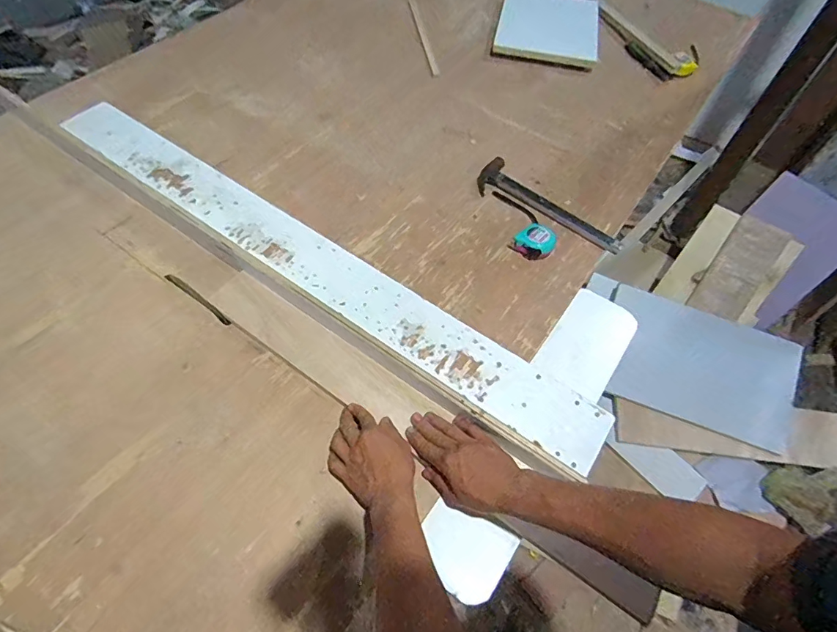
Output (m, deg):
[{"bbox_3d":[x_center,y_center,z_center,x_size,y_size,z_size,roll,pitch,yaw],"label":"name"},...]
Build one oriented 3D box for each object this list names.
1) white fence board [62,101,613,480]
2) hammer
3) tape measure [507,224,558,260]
[{"bbox_3d":[-0.207,-0.106,0.802,1.131,0.039,0.135,33,61,16],"label":"white fence board"},{"bbox_3d":[0.256,-0.215,0.916,0.310,0.026,0.078,37,62,18],"label":"hammer"},{"bbox_3d":[0.218,-0.141,0.867,0.070,0.030,0.064,31,61,15],"label":"tape measure"}]

